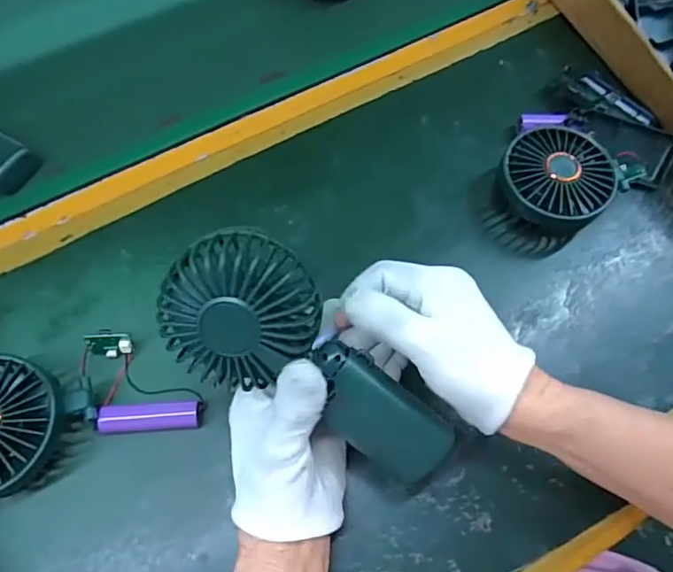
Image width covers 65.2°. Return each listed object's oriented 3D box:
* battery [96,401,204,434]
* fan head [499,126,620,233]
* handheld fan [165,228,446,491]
[{"bbox_3d":[-0.126,0.090,0.360,0.067,0.017,0.019,-3,64,-2],"label":"battery"},{"bbox_3d":[0.175,-0.082,0.428,0.088,0.049,0.082,0,64,0],"label":"fan head"},{"bbox_3d":[-0.013,0.041,0.291,0.181,0.055,0.077,38,71,-5],"label":"handheld fan"}]

